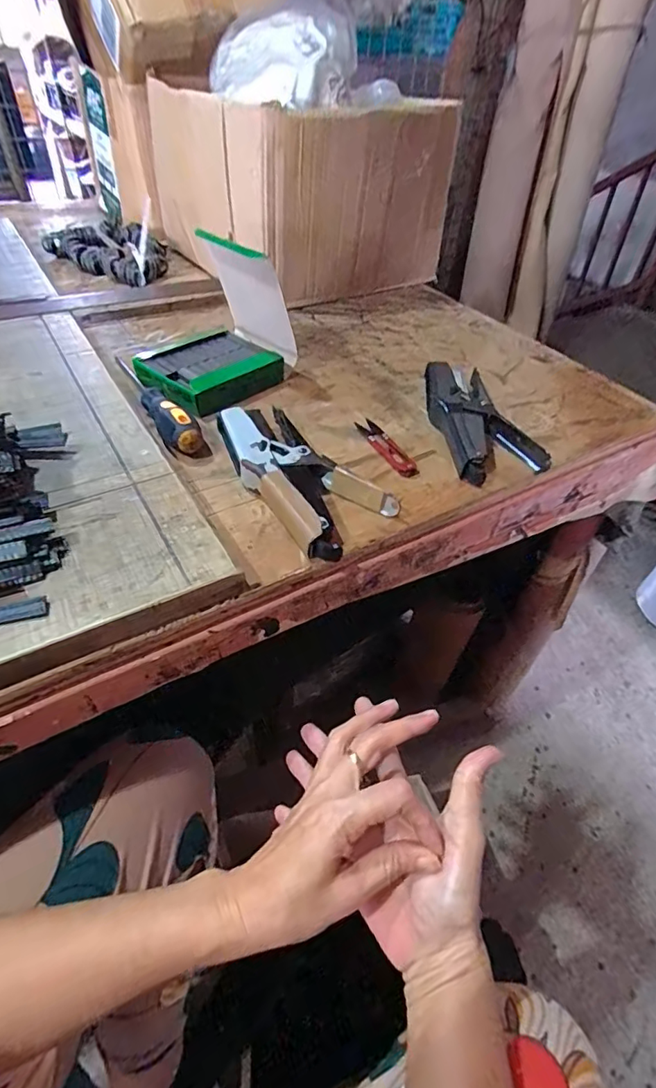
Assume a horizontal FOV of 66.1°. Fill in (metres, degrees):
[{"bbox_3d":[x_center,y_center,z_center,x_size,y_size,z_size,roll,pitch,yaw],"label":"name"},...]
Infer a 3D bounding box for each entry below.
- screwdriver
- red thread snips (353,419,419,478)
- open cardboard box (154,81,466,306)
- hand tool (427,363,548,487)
[{"bbox_3d":[-0.179,-0.141,0.505,0.027,0.029,0.173,-28,53,-28],"label":"screwdriver"},{"bbox_3d":[0.058,-0.099,0.506,0.026,0.008,0.103,-15,48,-18],"label":"red thread snips"},{"bbox_3d":[-0.053,-0.557,0.800,0.339,0.222,0.349,-28,53,-28],"label":"open cardboard box"},{"bbox_3d":[0.159,-0.134,0.530,0.104,0.034,0.190,-4,45,-7],"label":"hand tool"}]

